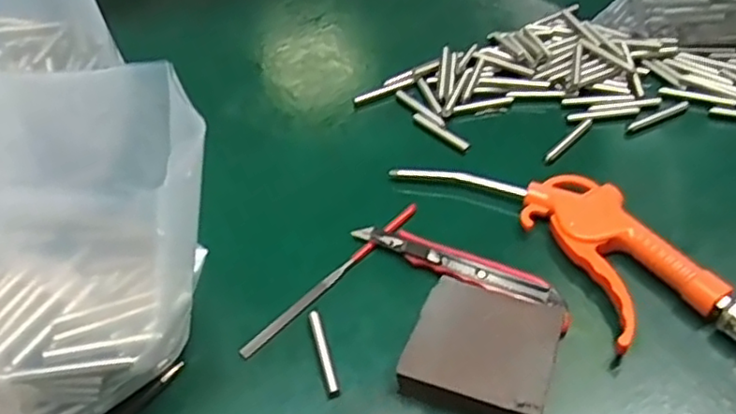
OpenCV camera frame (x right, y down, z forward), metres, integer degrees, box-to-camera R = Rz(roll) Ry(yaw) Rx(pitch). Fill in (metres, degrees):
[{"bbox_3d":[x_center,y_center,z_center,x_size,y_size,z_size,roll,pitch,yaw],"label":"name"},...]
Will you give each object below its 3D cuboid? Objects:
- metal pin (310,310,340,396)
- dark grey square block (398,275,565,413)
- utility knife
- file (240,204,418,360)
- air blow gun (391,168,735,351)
[{"bbox_3d":[-0.026,0.087,0.400,0.007,0.005,0.057,-14,47,-7],"label":"metal pin"},{"bbox_3d":[0.068,0.080,0.381,0.076,0.028,0.079,15,50,19],"label":"dark grey square block"},{"bbox_3d":[0.055,0.036,0.432,0.138,0.014,0.019,22,53,25],"label":"utility knife"},{"bbox_3d":[-0.021,0.044,0.438,0.010,0.005,0.156,34,59,32],"label":"file"},{"bbox_3d":[0.139,0.025,0.430,0.088,0.022,0.260,-30,51,-20],"label":"air blow gun"}]

